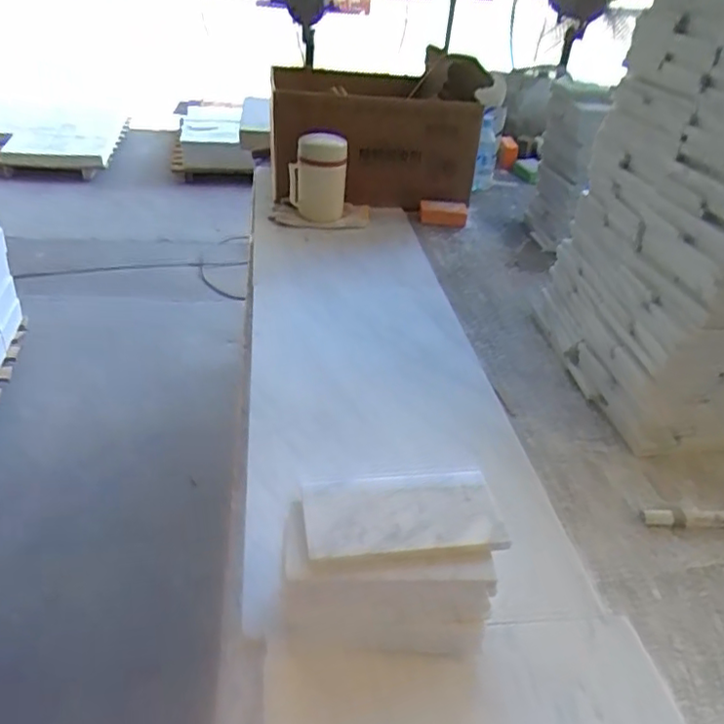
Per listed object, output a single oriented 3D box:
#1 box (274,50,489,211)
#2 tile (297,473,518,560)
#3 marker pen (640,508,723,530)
[{"bbox_3d":[0.001,-0.473,1.305,0.390,0.262,0.322,-10,39,-20],"label":"box"},{"bbox_3d":[0.032,0.118,0.490,0.152,0.013,0.075,-1,36,-8],"label":"tile"},{"bbox_3d":[0.352,0.158,0.634,0.139,0.010,0.024,1,34,-2],"label":"marker pen"}]

